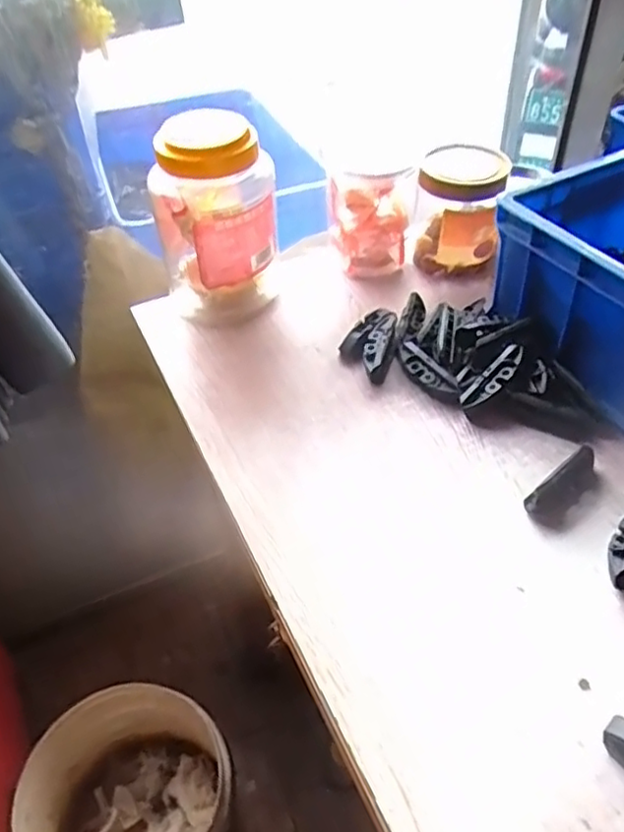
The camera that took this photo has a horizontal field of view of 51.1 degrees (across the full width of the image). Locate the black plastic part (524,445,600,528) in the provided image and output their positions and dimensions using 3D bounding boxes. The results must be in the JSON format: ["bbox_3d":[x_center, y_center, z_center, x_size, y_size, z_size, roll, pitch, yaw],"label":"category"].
[{"bbox_3d":[0.179,0.051,0.456,0.061,0.023,0.025,-31,51,-24],"label":"black plastic part"}]

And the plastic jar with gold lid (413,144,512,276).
[{"bbox_3d":[0.143,-0.202,0.636,0.079,0.116,0.070,7,46,10],"label":"plastic jar with gold lid"}]

